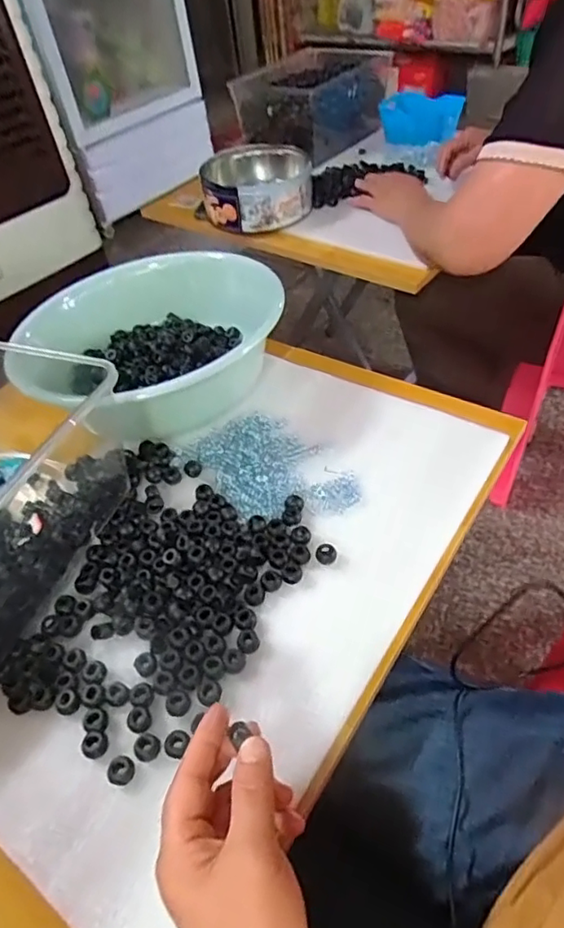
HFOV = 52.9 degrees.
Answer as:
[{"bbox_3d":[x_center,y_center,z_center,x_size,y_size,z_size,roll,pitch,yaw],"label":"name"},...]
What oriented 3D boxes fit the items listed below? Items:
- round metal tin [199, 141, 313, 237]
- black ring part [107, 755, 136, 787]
[{"bbox_3d":[-0.045,-0.476,0.980,0.190,0.080,0.165,-6,46,2],"label":"round metal tin"},{"bbox_3d":[-0.110,0.210,0.390,0.019,0.008,0.018,17,51,23],"label":"black ring part"}]

